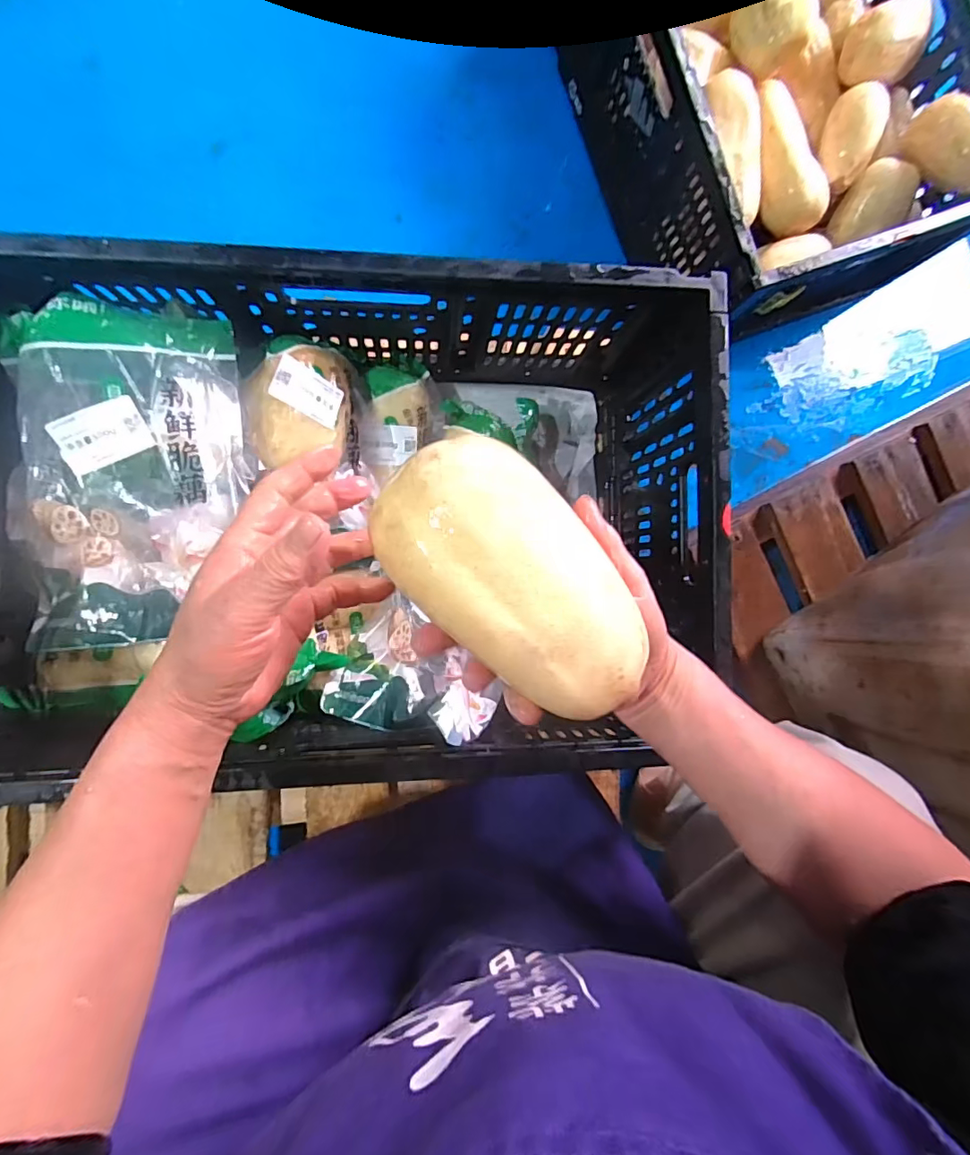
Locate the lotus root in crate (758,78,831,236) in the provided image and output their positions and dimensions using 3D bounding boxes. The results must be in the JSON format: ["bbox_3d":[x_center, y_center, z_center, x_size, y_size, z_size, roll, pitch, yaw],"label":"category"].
[{"bbox_3d":[0.374,-0.528,0.660,0.066,0.049,0.172,-30,94,-5],"label":"lotus root in crate"}]

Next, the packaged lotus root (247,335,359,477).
[{"bbox_3d":[-0.169,-0.160,0.475,0.093,0.067,0.117,-5,91,-6],"label":"packaged lotus root"}]

